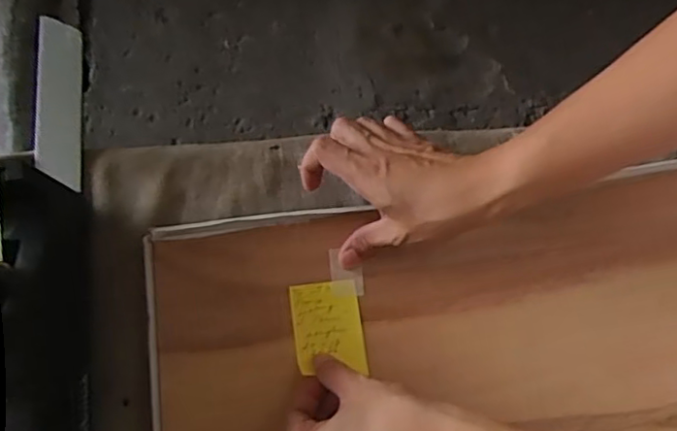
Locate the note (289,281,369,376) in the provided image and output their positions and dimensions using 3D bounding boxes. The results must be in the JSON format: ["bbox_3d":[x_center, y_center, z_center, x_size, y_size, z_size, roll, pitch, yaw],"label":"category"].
[{"bbox_3d":[-0.008,0.082,0.472,0.051,0.011,0.067,-8,70,-3],"label":"note"}]

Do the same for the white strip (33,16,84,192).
[{"bbox_3d":[-0.242,-0.099,0.540,0.040,0.018,0.176,-8,64,-5],"label":"white strip"}]

